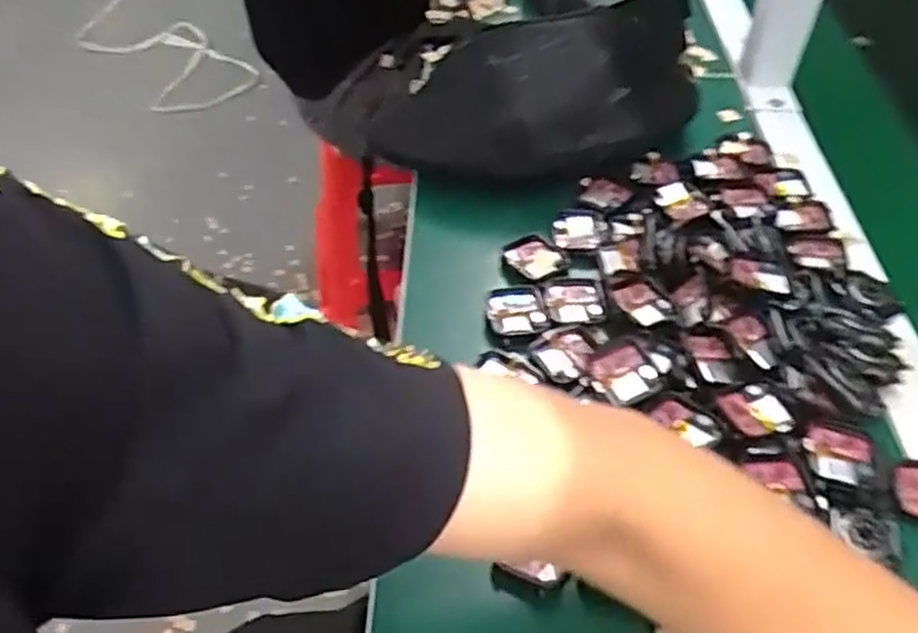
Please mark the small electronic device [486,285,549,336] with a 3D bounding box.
[{"bbox_3d":[0.038,-0.004,0.502,0.039,0.006,0.041,-3,47,-5],"label":"small electronic device"}]

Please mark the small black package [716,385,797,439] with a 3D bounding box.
[{"bbox_3d":[0.171,0.054,0.435,0.034,0.006,0.034,-14,48,-15],"label":"small black package"}]

